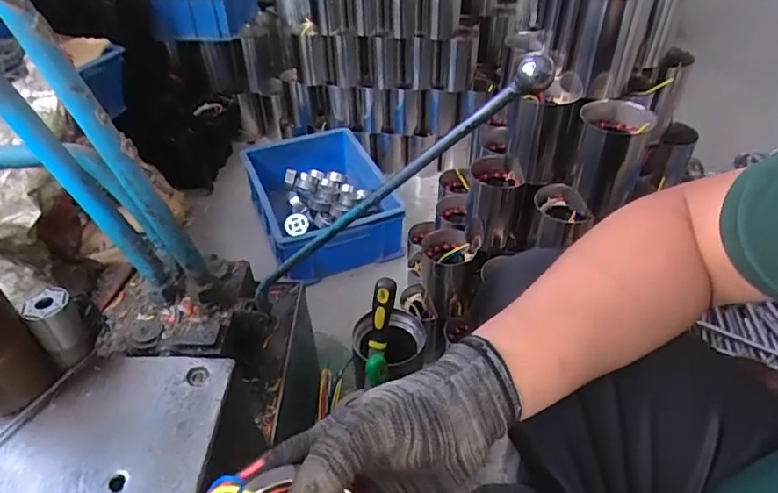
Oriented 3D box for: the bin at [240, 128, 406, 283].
[{"bbox_3d":[-0.168,-0.119,1.297,0.298,0.131,0.411,-16,43,-15],"label":"bin"}]

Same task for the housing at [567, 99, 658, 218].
[{"bbox_3d":[0.289,-0.116,0.708,0.090,0.131,0.084,18,45,21],"label":"housing"}]

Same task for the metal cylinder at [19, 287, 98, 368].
[{"bbox_3d":[-0.292,0.076,0.474,0.028,0.076,0.038,25,48,27],"label":"metal cylinder"}]

